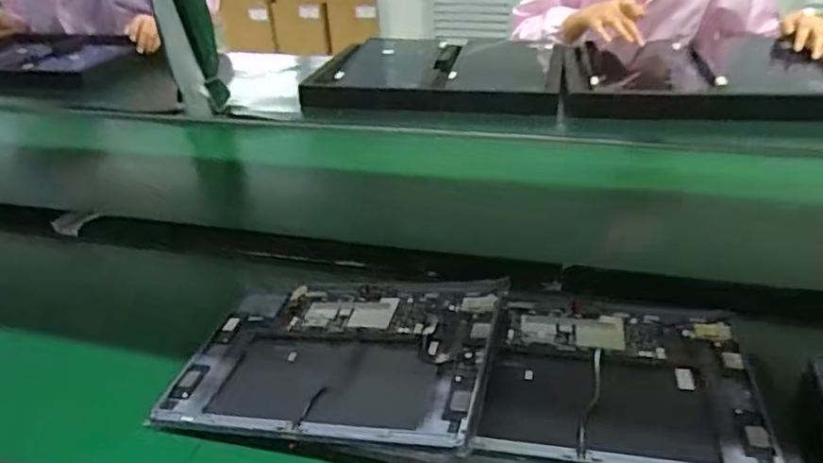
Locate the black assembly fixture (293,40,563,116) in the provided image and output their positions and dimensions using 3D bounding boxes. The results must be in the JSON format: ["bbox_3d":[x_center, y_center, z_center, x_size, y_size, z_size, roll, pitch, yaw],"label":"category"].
[{"bbox_3d":[0.051,-0.295,1.132,0.434,0.058,0.301,1,33,9],"label":"black assembly fixture"}]

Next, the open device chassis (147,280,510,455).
[{"bbox_3d":[-0.060,0.098,0.500,0.252,0.008,0.171,-3,33,18],"label":"open device chassis"}]

